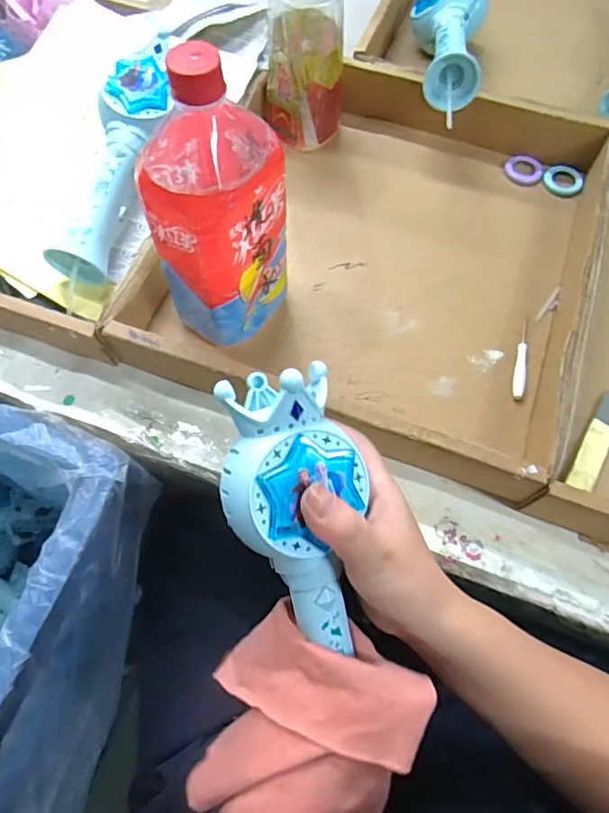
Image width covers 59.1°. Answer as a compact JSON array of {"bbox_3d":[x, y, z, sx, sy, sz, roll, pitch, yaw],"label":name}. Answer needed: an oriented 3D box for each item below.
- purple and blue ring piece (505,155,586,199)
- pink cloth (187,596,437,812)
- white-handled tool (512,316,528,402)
[{"bbox_3d":[0.244,-0.235,0.545,0.077,0.006,0.040,24,69,10],"label":"purple and blue ring piece"},{"bbox_3d":[-0.004,0.194,0.300,0.109,0.073,0.137,22,70,7],"label":"pink cloth"},{"bbox_3d":[0.185,-0.044,0.458,0.010,0.008,0.083,13,67,6],"label":"white-handled tool"}]

